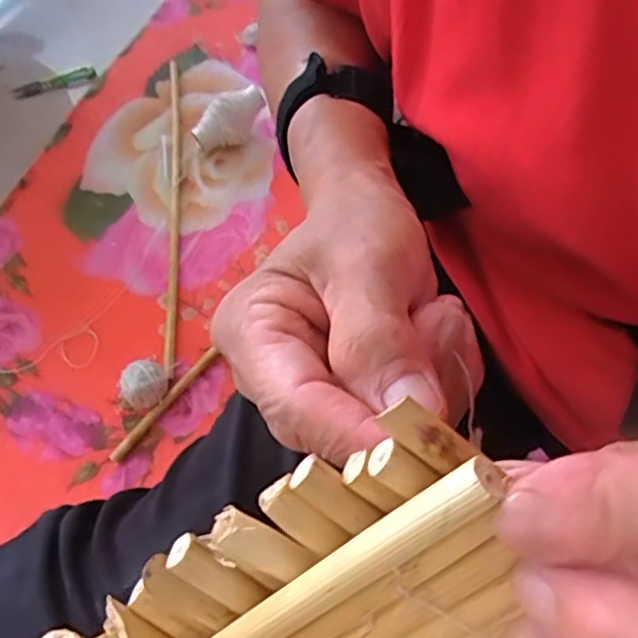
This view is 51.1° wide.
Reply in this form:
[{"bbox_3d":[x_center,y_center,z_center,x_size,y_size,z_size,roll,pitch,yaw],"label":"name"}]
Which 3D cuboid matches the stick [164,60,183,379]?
[{"bbox_3d":[-0.185,-0.162,0.853,0.020,0.011,0.543,-5,57,-5],"label":"stick"}]

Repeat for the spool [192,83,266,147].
[{"bbox_3d":[-0.120,-0.269,0.900,0.058,0.053,0.101,27,60,15],"label":"spool"}]

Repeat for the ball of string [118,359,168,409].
[{"bbox_3d":[-0.178,0.067,0.680,0.050,0.043,0.046,-22,60,-16],"label":"ball of string"}]

